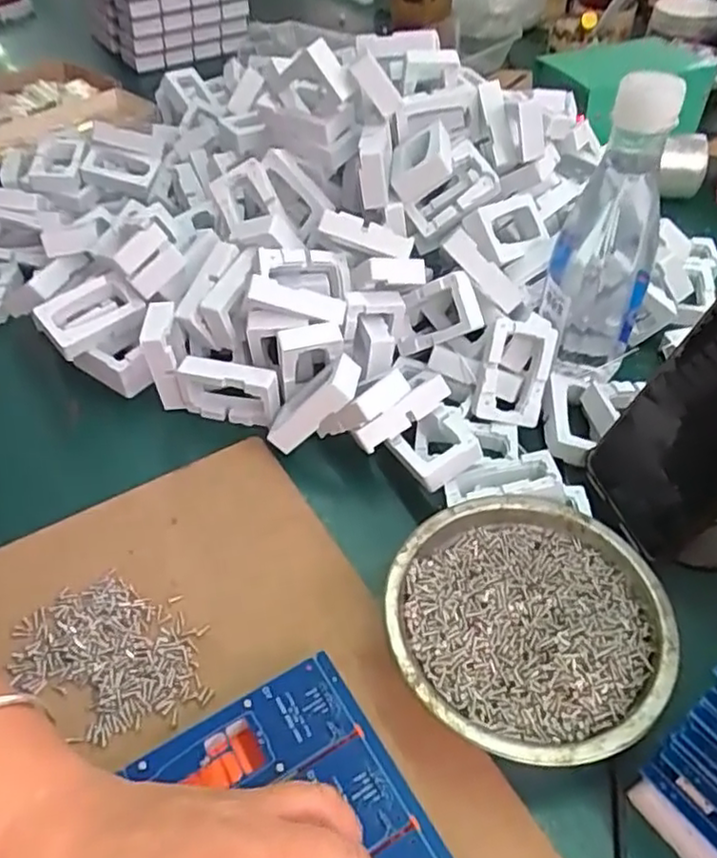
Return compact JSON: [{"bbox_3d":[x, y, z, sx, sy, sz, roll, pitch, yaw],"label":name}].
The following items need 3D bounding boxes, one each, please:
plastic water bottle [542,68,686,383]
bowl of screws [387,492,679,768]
[{"bbox_3d":[0.147,-0.107,0.396,0.059,0.189,0.050,13,49,13],"label":"plastic water bottle"},{"bbox_3d":[0.079,0.093,0.316,0.120,0.033,0.127,-1,47,1],"label":"bowl of screws"}]

